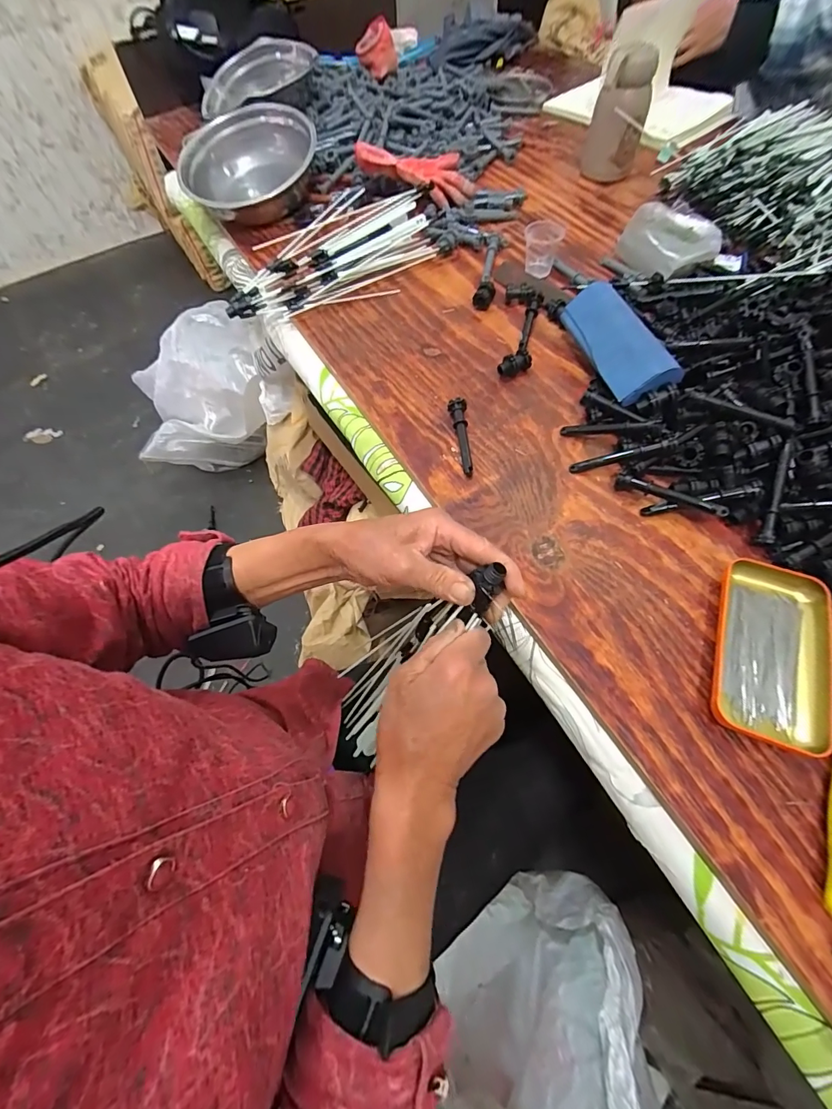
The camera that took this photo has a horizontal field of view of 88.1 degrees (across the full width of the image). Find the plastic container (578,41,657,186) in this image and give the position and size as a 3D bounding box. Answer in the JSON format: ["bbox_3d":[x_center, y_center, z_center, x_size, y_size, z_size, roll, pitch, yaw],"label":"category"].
[{"bbox_3d":[0.304,-0.649,0.652,0.081,0.151,0.064,14,64,10],"label":"plastic container"}]

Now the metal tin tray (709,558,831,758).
[{"bbox_3d":[0.283,0.077,0.335,0.084,0.018,0.142,19,65,12],"label":"metal tin tray"}]

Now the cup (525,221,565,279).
[{"bbox_3d":[0.169,-0.411,0.576,0.045,0.053,0.046,0,63,3],"label":"cup"}]

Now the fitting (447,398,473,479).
[{"bbox_3d":[0.048,-0.125,0.458,0.018,0.020,0.094,-4,63,1],"label":"fitting"}]

